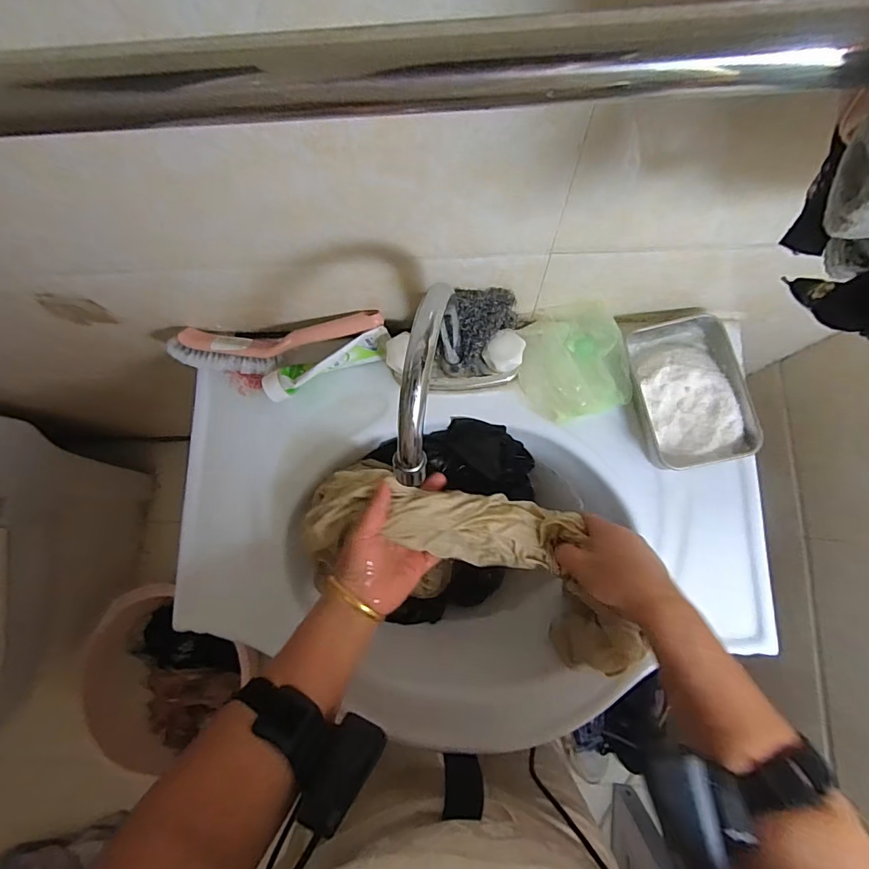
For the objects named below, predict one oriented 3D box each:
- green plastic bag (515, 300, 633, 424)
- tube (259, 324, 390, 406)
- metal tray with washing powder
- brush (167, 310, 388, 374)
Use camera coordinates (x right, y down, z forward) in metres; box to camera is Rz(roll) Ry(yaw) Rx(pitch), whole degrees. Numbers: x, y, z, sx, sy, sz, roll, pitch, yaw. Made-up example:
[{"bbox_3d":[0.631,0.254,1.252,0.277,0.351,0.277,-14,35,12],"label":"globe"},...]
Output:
[{"bbox_3d":[0.146,-0.075,0.505,0.107,0.041,0.113,-7,81,4],"label":"green plastic bag"},{"bbox_3d":[-0.117,-0.078,0.516,0.145,0.044,0.029,-23,80,1],"label":"tube"},{"bbox_3d":[0.256,-0.043,0.485,0.098,0.031,0.147,-13,81,3],"label":"metal tray with washing powder"},{"bbox_3d":[-0.171,-0.096,0.521,0.234,0.055,0.051,-2,81,4],"label":"brush"}]

